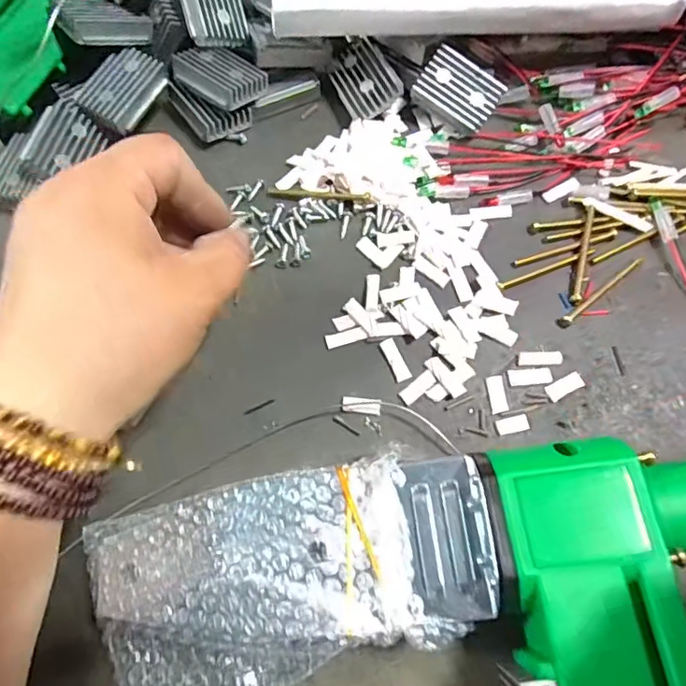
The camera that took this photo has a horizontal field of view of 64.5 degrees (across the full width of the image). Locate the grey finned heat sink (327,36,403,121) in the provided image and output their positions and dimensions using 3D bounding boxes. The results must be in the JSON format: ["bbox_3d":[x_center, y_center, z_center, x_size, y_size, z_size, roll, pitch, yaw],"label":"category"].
[{"bbox_3d":[0.012,-0.155,0.317,0.035,0.012,0.044,-31,80,5],"label":"grey finned heat sink"}]

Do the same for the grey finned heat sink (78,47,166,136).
[{"bbox_3d":[-0.123,-0.144,0.307,0.029,0.014,0.046,30,72,13],"label":"grey finned heat sink"}]

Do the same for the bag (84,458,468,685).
[{"bbox_3d":[-0.032,0.097,0.210,0.128,0.032,0.088,-15,68,-4],"label":"bag"}]

